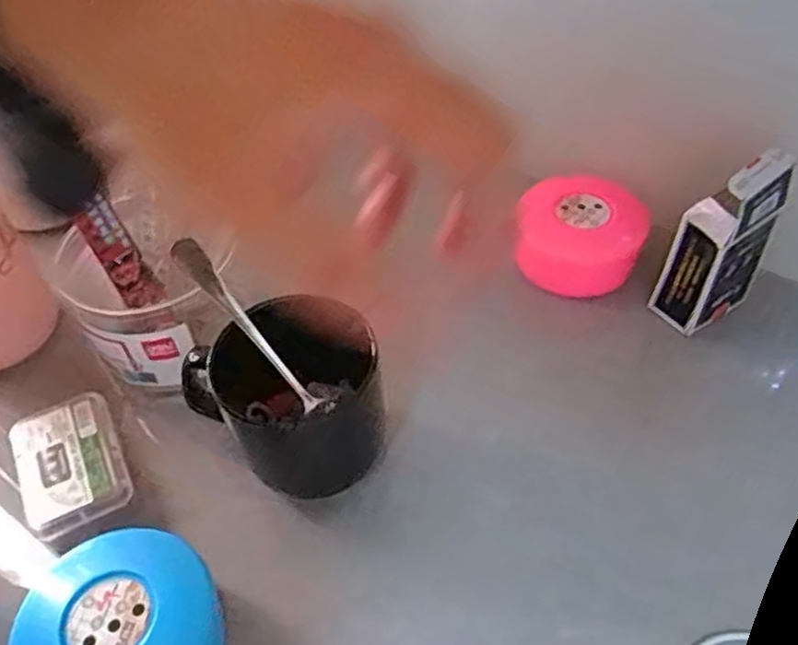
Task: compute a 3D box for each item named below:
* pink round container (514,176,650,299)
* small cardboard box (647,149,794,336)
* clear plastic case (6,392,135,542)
[{"bbox_3d":[0.136,-0.065,0.526,0.088,0.051,0.078,12,52,12],"label":"pink round container"},{"bbox_3d":[0.214,-0.052,0.462,0.061,0.127,0.044,-30,55,-21],"label":"small cardboard box"},{"bbox_3d":[-0.198,0.089,0.423,0.058,0.028,0.085,-24,53,-16],"label":"clear plastic case"}]

